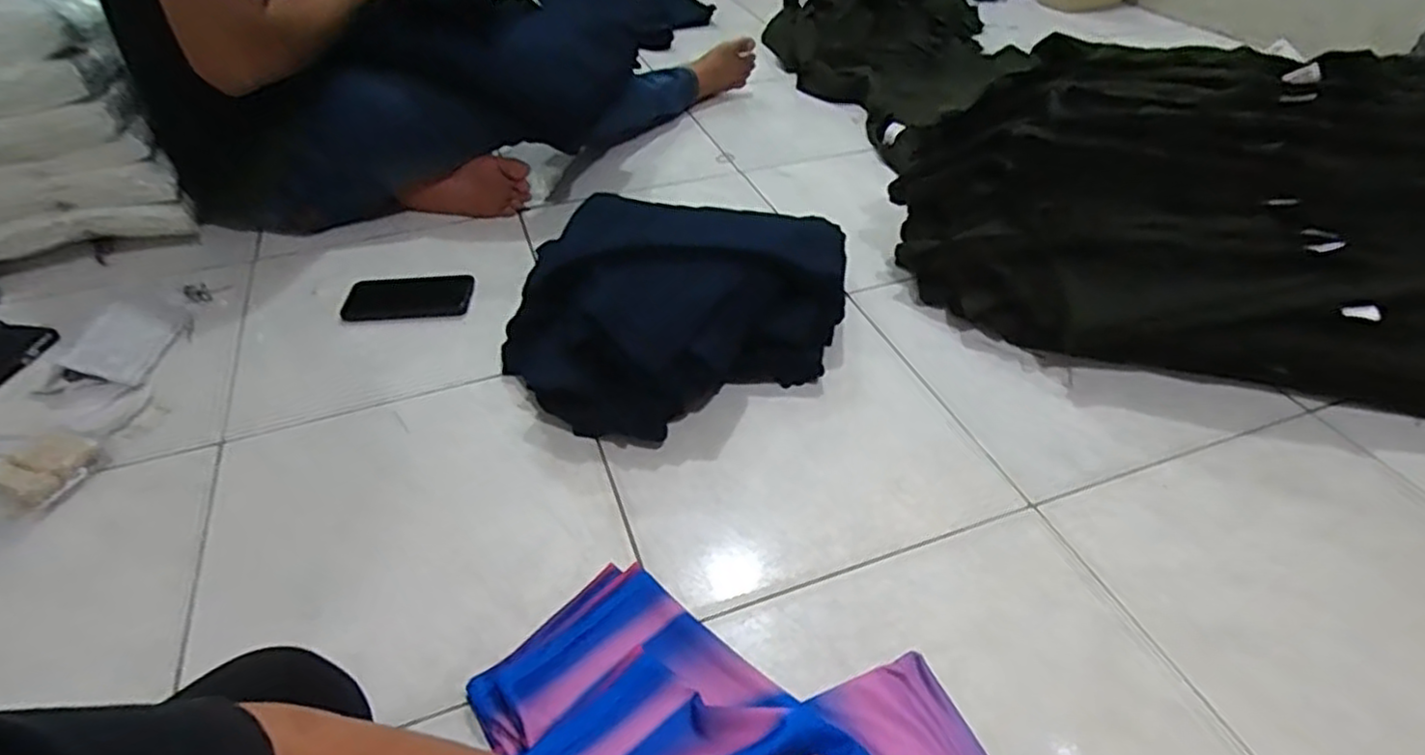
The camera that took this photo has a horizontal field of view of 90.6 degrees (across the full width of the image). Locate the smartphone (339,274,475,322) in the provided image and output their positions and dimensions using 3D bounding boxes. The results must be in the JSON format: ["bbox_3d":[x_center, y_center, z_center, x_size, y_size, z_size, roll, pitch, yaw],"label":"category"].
[{"bbox_3d":[-0.424,-0.114,0.988,0.167,0.012,0.084,-3,53,-9],"label":"smartphone"}]

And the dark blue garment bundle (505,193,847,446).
[{"bbox_3d":[-0.041,-0.105,0.890,0.411,0.148,0.384,2,44,4],"label":"dark blue garment bundle"}]

